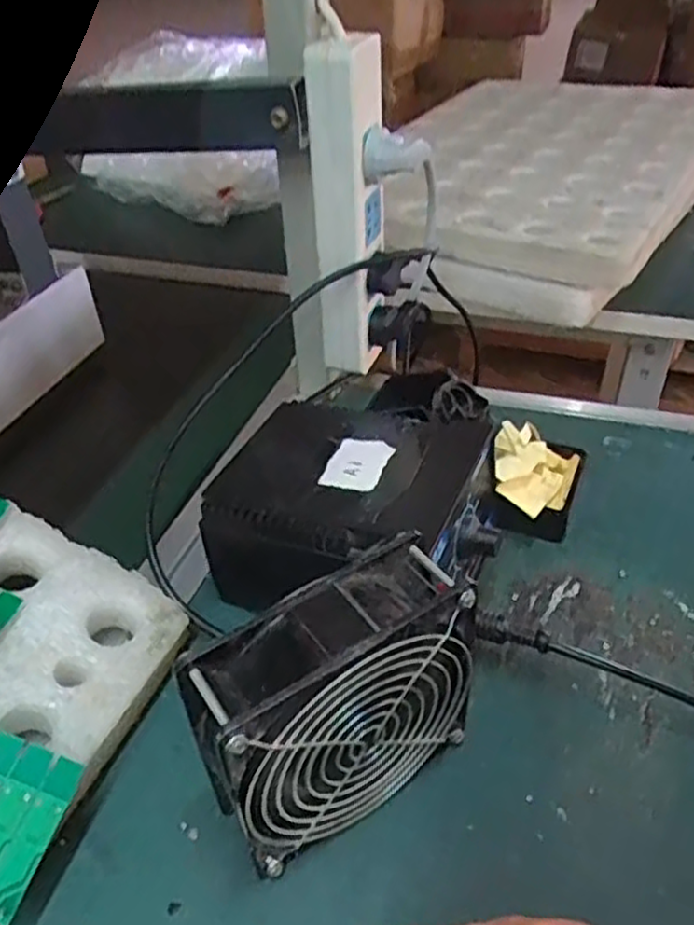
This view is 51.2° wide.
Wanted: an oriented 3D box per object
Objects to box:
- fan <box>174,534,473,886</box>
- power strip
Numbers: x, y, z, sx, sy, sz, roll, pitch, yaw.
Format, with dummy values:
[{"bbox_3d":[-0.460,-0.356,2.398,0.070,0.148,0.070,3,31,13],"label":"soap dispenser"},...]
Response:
[{"bbox_3d":[-0.005,0.107,0.313,0.119,0.121,0.051,-24,45,-24],"label":"fan"},{"bbox_3d":[0.002,-0.169,0.499,0.040,0.214,0.043,6,39,10],"label":"power strip"}]

